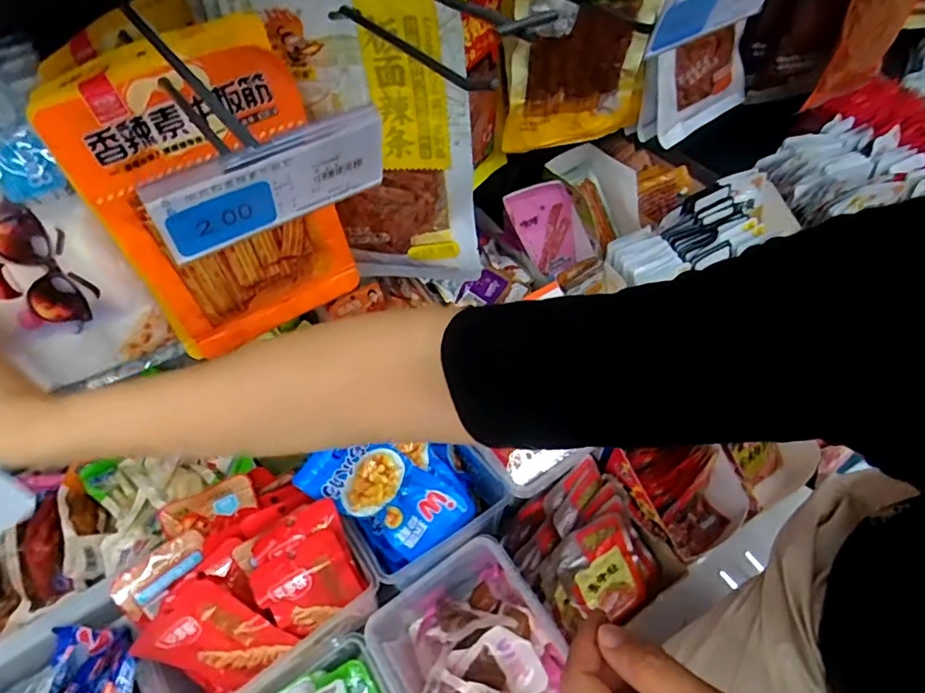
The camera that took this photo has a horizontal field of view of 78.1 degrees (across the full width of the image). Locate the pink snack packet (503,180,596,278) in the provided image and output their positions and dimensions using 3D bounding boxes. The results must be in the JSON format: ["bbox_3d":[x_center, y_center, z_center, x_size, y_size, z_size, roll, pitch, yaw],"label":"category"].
[{"bbox_3d":[0.118,-0.161,0.768,0.083,0.126,0.024,-29,24,4],"label":"pink snack packet"}]

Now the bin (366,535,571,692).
[{"bbox_3d":[0.012,0.320,0.567,0.159,0.110,0.183,-28,59,-18],"label":"bin"}]

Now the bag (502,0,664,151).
[{"bbox_3d":[0.117,-0.333,0.608,0.143,0.251,0.059,-6,55,-4],"label":"bag"}]

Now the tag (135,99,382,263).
[{"bbox_3d":[-0.079,-0.070,0.243,0.099,0.044,0.010,-29,59,-18],"label":"tag"}]

